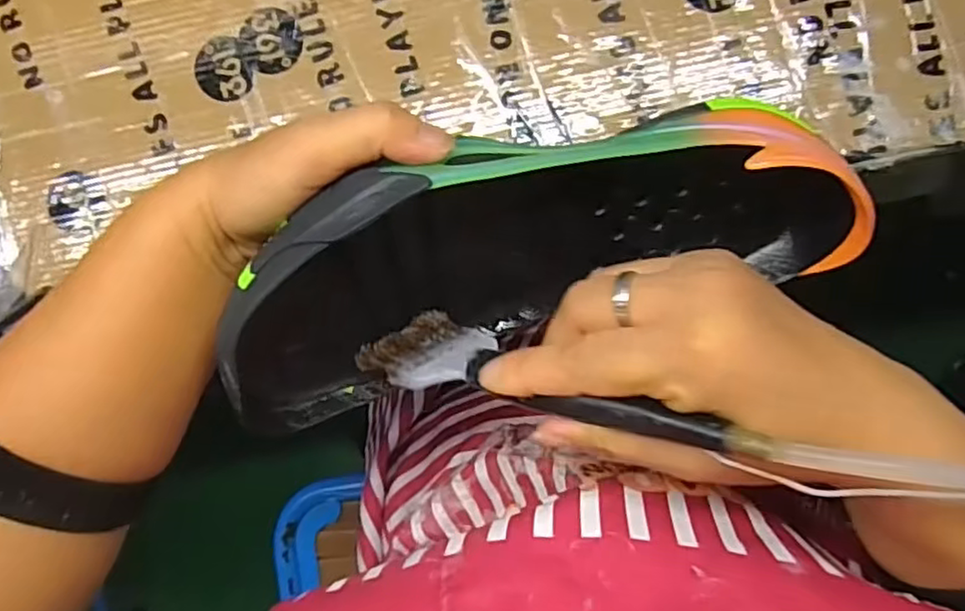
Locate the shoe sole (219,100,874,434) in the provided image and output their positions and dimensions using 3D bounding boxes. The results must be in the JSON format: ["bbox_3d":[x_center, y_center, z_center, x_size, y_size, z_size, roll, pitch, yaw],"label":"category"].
[{"bbox_3d":[0.015,-0.015,0.266,0.275,0.108,0.051,-16,46,-1],"label":"shoe sole"}]

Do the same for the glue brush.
[{"bbox_3d":[0.018,0.026,0.238,0.161,0.028,0.028,10,88,42],"label":"glue brush"}]

